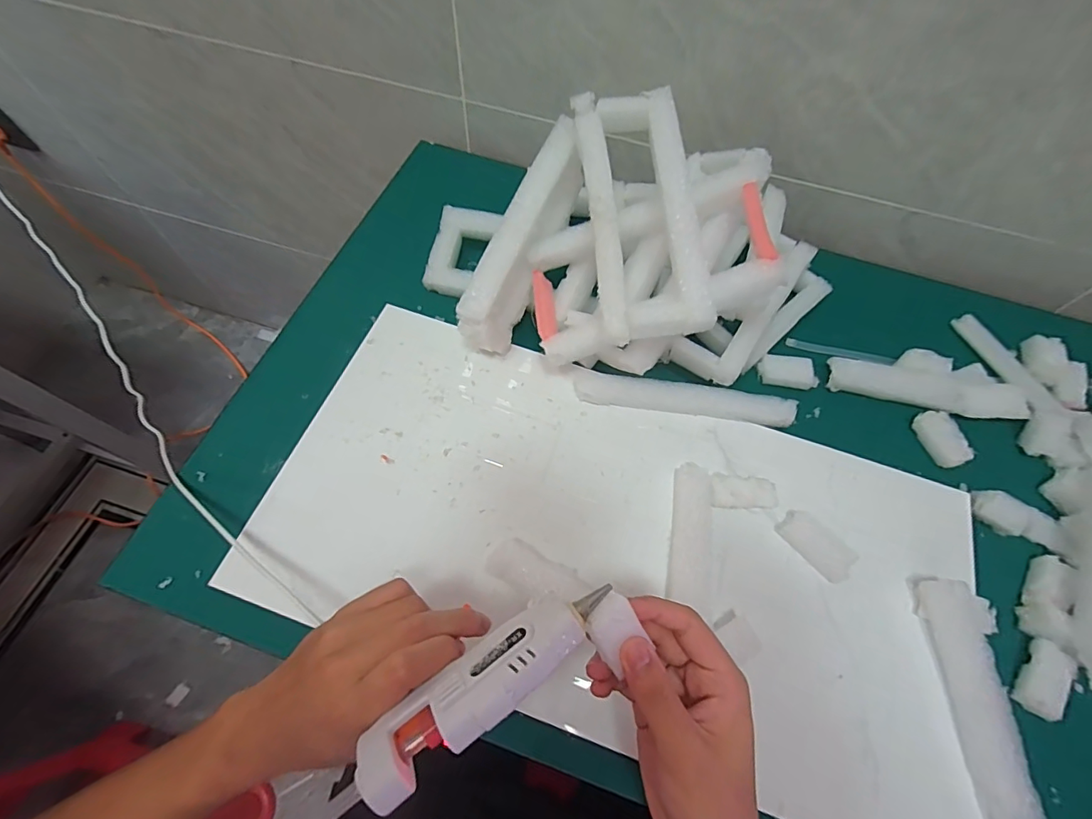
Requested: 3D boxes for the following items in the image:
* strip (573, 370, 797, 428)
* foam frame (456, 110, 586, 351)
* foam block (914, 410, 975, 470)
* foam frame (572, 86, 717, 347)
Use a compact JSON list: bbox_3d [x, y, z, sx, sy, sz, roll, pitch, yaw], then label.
[{"bbox_3d":[0.135,-0.011,0.464,0.209,0.017,0.027,7,66,2],"label":"strip"},{"bbox_3d":[-0.019,-0.155,0.446,0.037,0.080,0.210,26,93,10],"label":"foam frame"},{"bbox_3d":[0.391,0.027,0.469,0.029,0.021,0.056,-17,68,-9],"label":"foam block"},{"bbox_3d":[0.075,-0.159,0.382,0.079,0.028,0.211,-6,80,-5],"label":"foam frame"}]

